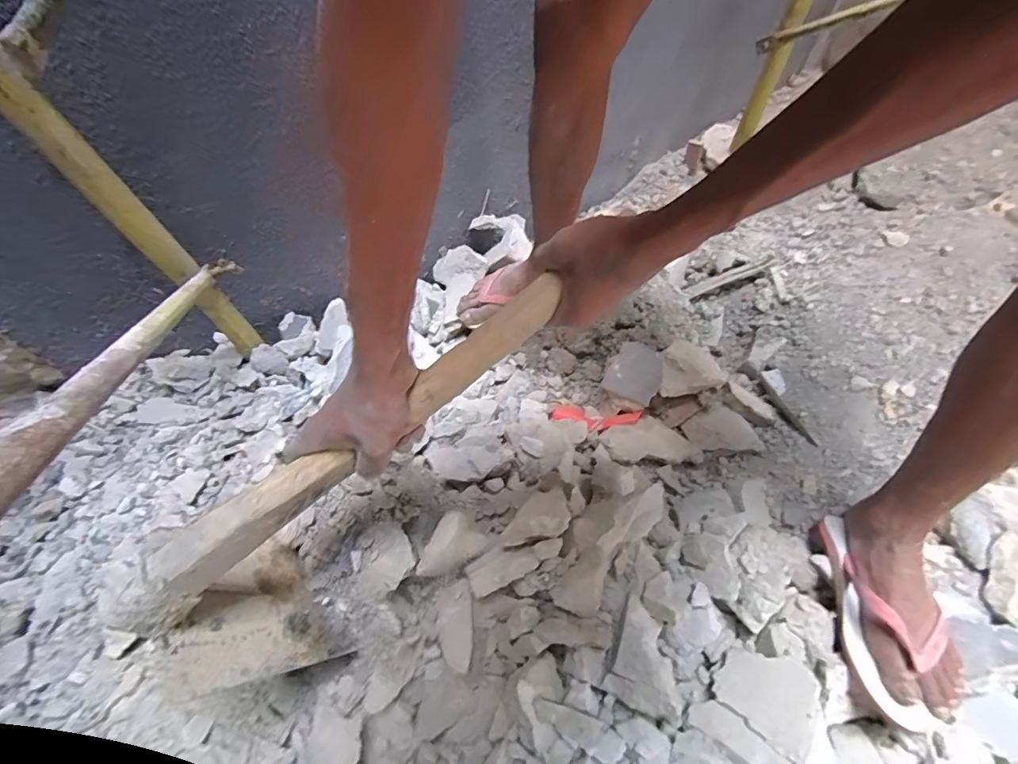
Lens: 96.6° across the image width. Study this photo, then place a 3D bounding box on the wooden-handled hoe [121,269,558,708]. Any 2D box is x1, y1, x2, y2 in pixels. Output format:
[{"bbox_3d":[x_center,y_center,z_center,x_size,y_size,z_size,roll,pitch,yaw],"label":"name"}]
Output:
[{"bbox_3d":[-0.137,0.089,0.411,0.436,0.179,0.113,-48,63,8],"label":"wooden-handled hoe"}]

